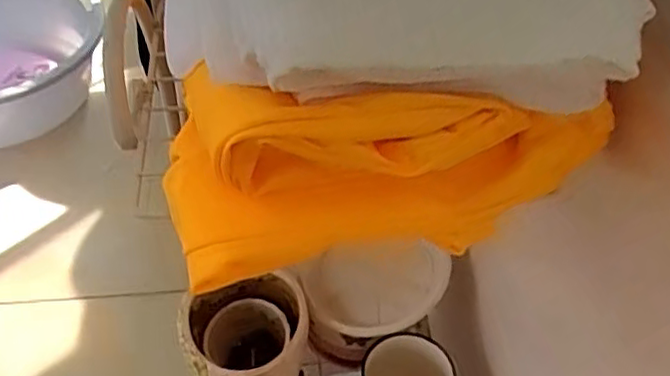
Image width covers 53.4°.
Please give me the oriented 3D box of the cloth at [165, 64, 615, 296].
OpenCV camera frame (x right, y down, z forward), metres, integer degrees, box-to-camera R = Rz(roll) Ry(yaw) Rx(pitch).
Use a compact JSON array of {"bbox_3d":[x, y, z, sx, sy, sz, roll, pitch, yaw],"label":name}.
[{"bbox_3d":[0.033,-0.010,0.315,0.221,0.092,0.069,-2,46,-8],"label":"cloth"}]

